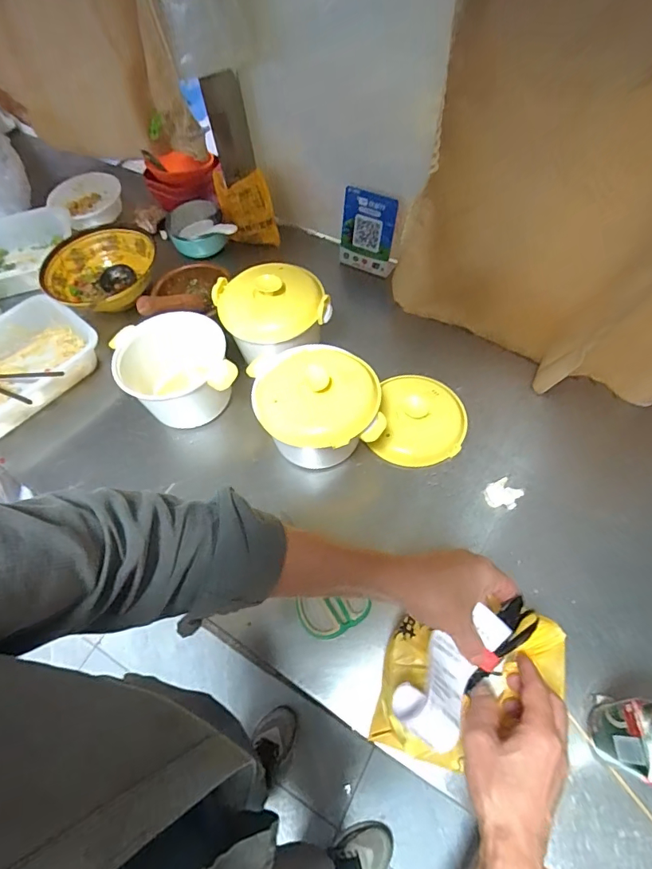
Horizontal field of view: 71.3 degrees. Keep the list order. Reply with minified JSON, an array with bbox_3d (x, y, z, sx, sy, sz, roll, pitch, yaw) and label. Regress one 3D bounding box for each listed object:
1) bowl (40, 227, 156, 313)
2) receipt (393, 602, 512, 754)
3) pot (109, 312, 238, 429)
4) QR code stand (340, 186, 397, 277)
[{"bbox_3d":[-0.436,-0.305,0.890,0.205,0.070,0.199,-11,60,-2],"label":"bowl"},{"bbox_3d":[0.121,0.228,0.433,0.063,0.042,0.126,36,68,22],"label":"receipt"},{"bbox_3d":[-0.236,-0.101,0.741,0.188,0.110,0.158,-11,60,-2],"label":"pot"},{"bbox_3d":[0.080,-0.382,0.874,0.116,0.141,0.048,23,64,16],"label":"QR code stand"}]

